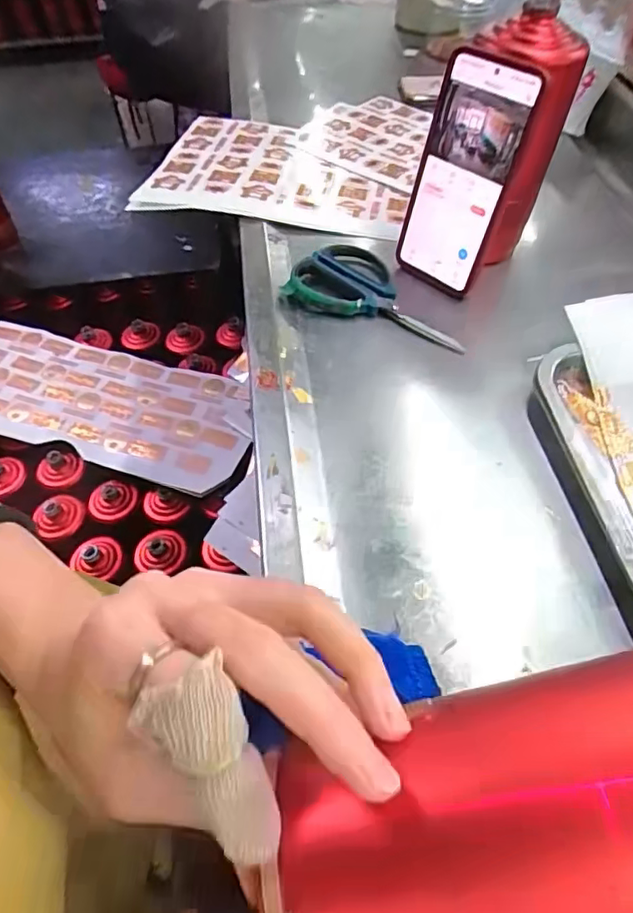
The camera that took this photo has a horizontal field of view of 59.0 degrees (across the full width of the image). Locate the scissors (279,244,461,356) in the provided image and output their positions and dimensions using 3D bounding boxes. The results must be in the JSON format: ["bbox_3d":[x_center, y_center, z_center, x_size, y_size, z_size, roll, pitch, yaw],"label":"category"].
[{"bbox_3d":[0.058,-0.147,0.484,0.158,0.014,0.093,19,55,14],"label":"scissors"}]

